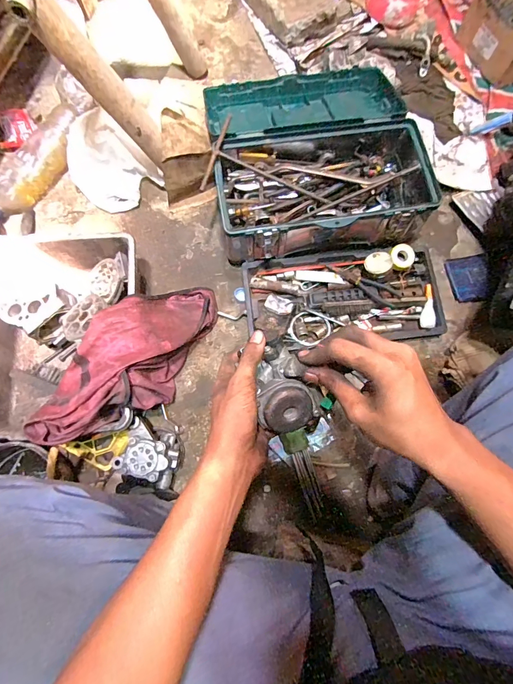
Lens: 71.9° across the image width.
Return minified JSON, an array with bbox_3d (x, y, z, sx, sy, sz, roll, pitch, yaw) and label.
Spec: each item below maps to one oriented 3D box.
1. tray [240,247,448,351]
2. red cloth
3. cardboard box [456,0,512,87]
[{"bbox_3d":[0.192,-0.101,0.779,0.428,0.050,0.217,-7,76,-3],"label":"tray"},{"bbox_3d":[-0.228,0.029,0.689,0.171,0.145,0.398,30,76,5],"label":"red cloth"},{"bbox_3d":[0.638,-0.809,0.901,0.102,0.178,0.207,-17,77,-6],"label":"cardboard box"}]

